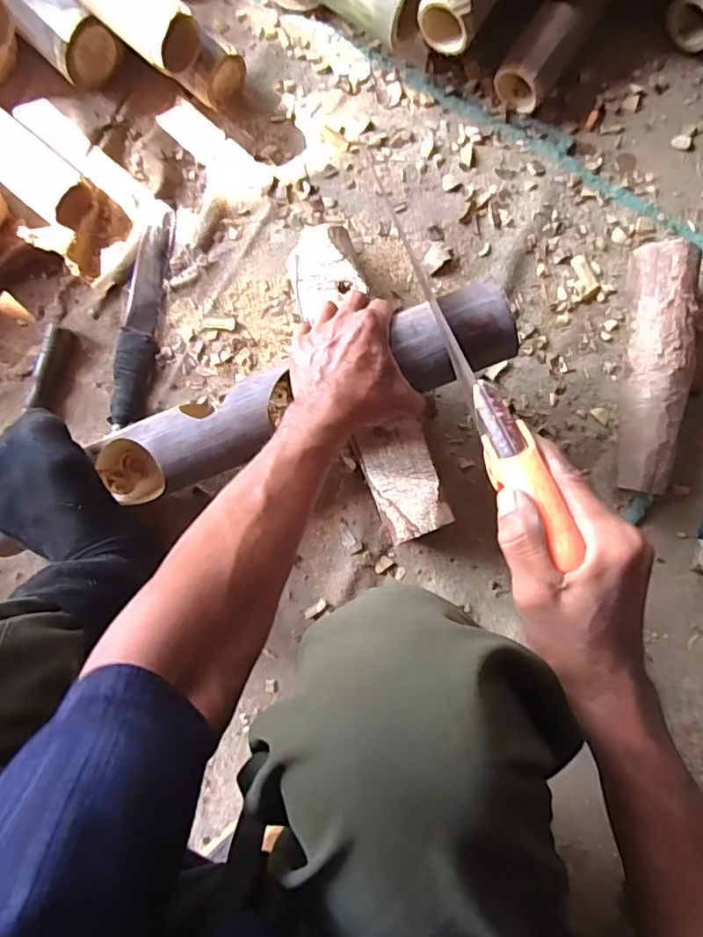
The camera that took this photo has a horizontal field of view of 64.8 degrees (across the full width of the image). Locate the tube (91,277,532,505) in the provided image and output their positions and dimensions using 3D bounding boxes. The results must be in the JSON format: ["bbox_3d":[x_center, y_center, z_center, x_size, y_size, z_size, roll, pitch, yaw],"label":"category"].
[{"bbox_3d":[-0.059,-0.061,0.527,0.429,0.065,0.075,-20,88,10],"label":"tube"}]

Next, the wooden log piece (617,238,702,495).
[{"bbox_3d":[0.314,-0.103,0.579,0.062,0.066,0.253,3,88,1],"label":"wooden log piece"}]

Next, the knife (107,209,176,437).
[{"bbox_3d":[-0.234,-0.169,0.614,0.038,0.023,0.248,8,88,1],"label":"knife"}]

